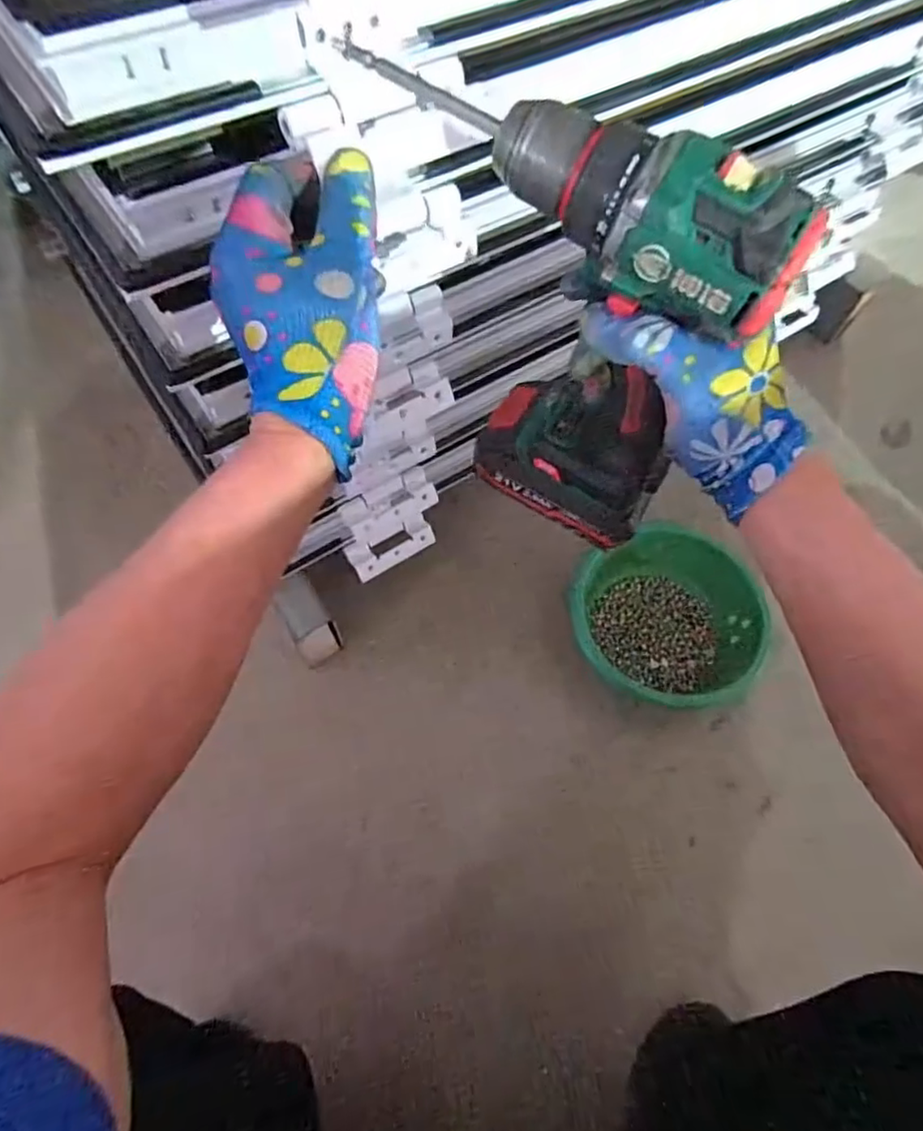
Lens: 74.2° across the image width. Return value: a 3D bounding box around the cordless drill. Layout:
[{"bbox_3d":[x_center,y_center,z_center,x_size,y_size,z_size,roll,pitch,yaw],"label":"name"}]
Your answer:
[{"bbox_3d":[0.043,-0.127,0.336,0.198,0.219,0.059,39,71,14],"label":"cordless drill"}]

